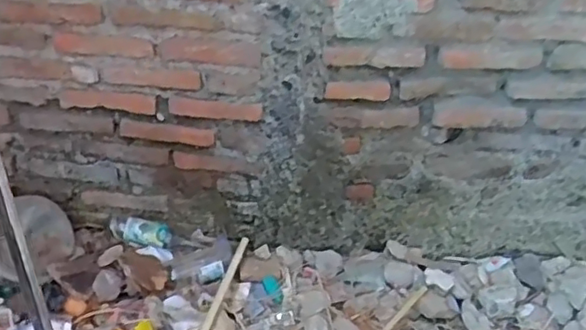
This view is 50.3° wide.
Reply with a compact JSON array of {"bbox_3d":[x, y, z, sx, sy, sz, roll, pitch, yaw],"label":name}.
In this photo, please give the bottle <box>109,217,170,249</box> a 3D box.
[{"bbox_3d":[-0.362,0.155,1.489,0.146,0.044,0.063,13,29,-12],"label":"bottle"}]

